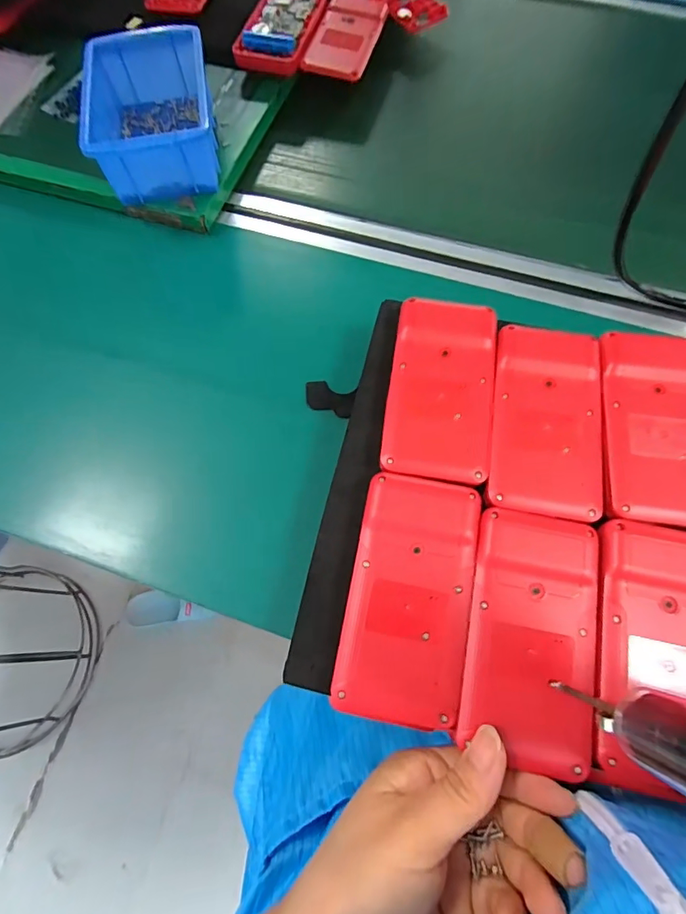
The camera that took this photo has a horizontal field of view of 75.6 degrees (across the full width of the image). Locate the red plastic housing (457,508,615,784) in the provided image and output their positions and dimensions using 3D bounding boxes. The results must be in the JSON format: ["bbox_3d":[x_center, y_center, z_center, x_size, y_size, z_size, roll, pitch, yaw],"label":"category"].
[{"bbox_3d":[0.095,0.088,0.221,0.062,0.018,0.115,9,65,6],"label":"red plastic housing"}]

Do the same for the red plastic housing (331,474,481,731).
[{"bbox_3d":[0.035,0.070,0.229,0.060,0.018,0.117,10,69,5],"label":"red plastic housing"}]

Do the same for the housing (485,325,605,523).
[{"bbox_3d":[0.120,-0.024,0.258,0.063,0.014,0.116,9,69,4],"label":"housing"}]

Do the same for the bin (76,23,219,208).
[{"bbox_3d":[-0.158,-0.288,0.376,0.095,0.055,0.143,-10,69,-3],"label":"bin"}]

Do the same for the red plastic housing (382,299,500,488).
[{"bbox_3d":[0.059,-0.044,0.267,0.062,0.015,0.115,9,69,4],"label":"red plastic housing"}]

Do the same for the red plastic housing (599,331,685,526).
[{"bbox_3d":[0.184,-0.020,0.254,0.063,0.014,0.113,7,69,4],"label":"red plastic housing"}]

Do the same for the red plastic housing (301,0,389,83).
[{"bbox_3d":[0.004,-0.417,0.437,0.059,0.010,0.117,16,74,2],"label":"red plastic housing"}]

